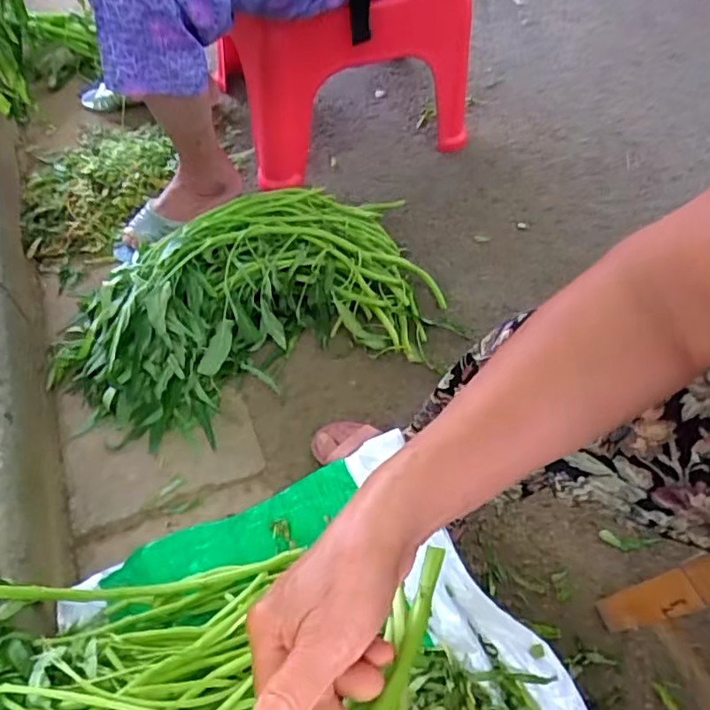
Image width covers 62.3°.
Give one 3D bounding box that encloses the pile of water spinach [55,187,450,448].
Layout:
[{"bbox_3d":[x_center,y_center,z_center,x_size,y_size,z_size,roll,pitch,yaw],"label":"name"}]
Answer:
[{"bbox_3d":[-0.149,-0.077,0.856,0.563,0.125,0.303,-25,63,-17],"label":"pile of water spinach"}]

